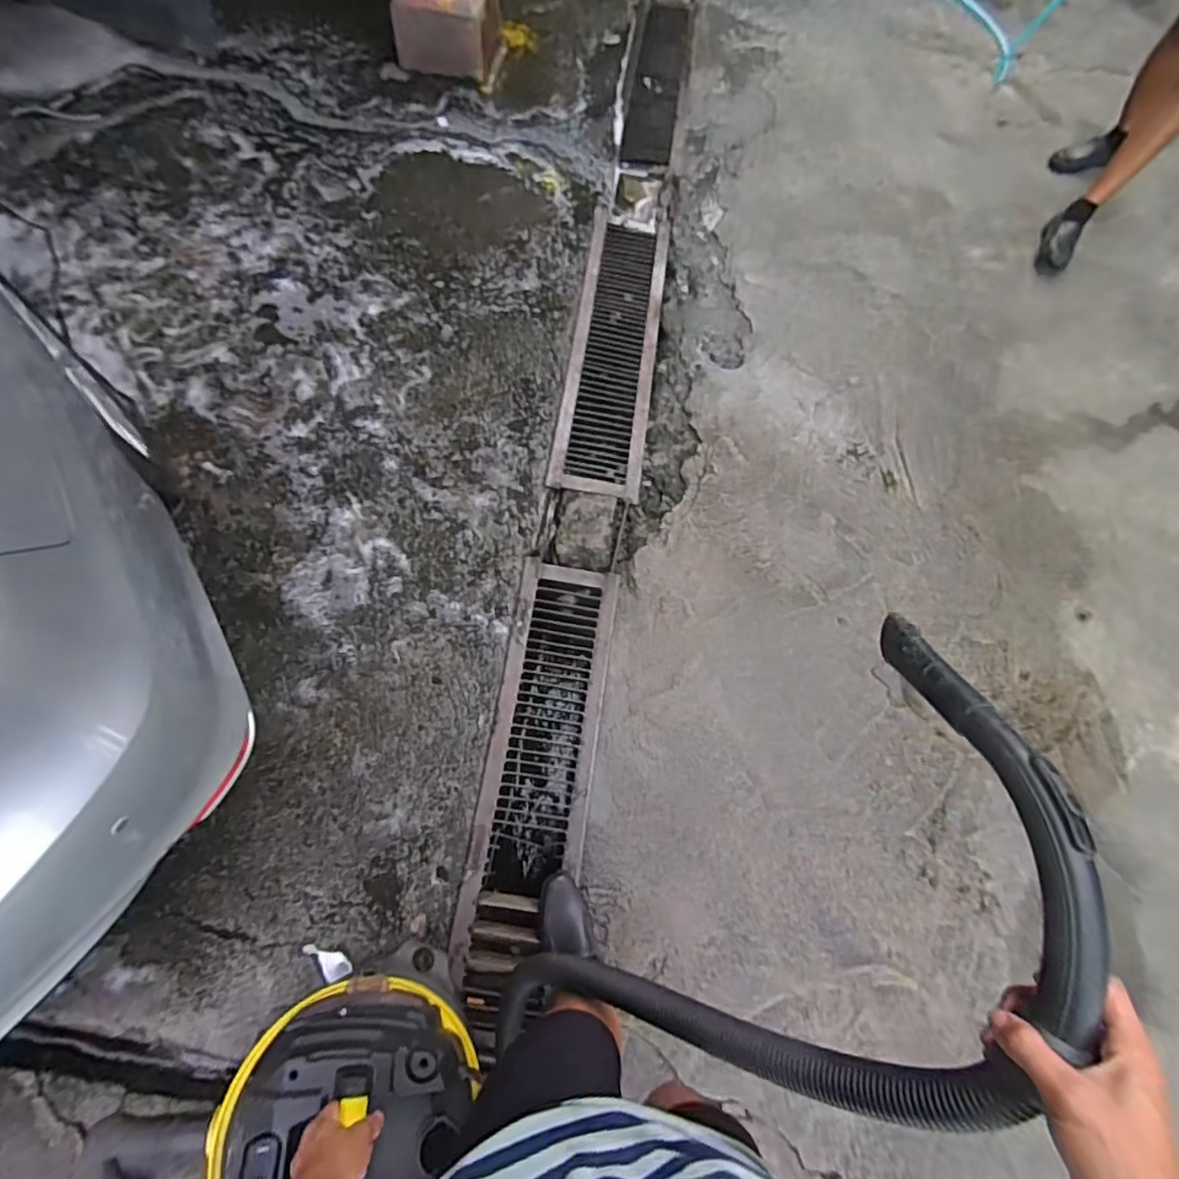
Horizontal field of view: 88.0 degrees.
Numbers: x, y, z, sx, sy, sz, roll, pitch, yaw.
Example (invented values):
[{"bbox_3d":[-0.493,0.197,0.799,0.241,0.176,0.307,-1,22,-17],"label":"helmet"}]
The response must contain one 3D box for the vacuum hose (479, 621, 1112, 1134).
[{"bbox_3d":[0.112,0.377,0.653,0.192,0.789,0.299,-10,61,-54],"label":"vacuum hose"}]

